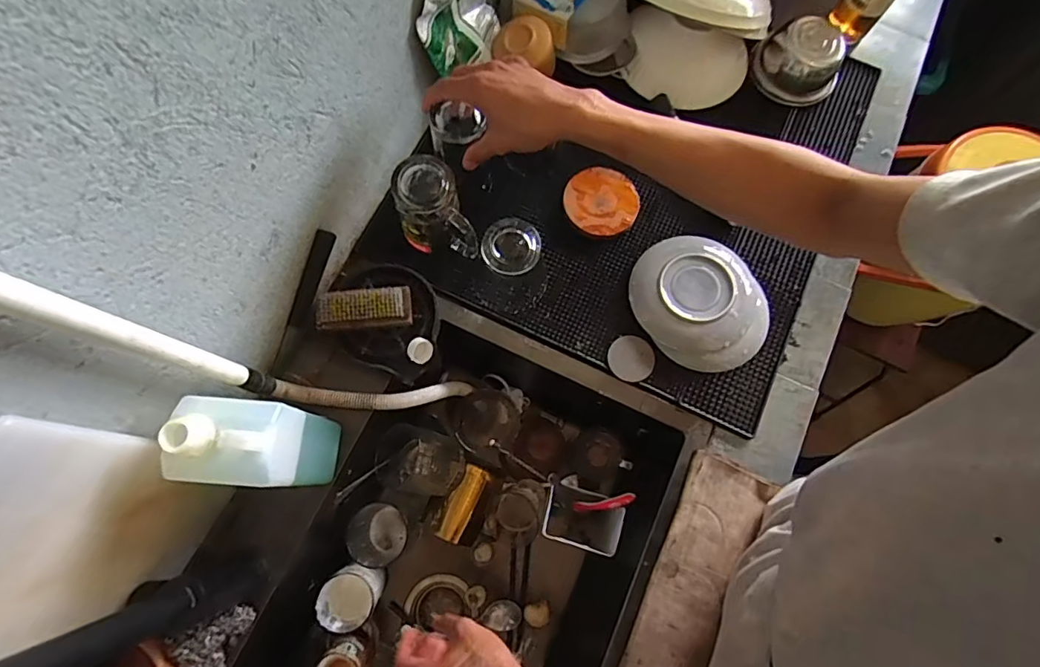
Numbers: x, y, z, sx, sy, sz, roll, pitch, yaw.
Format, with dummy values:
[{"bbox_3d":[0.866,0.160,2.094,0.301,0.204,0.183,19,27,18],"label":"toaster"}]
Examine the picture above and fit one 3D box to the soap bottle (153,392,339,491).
[{"bbox_3d":[-0.240,0.102,0.468,0.081,0.172,0.066,4,74,-1],"label":"soap bottle"}]

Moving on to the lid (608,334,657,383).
[{"bbox_3d":[0.138,0.031,0.632,0.056,0.005,0.055,22,75,4],"label":"lid"}]

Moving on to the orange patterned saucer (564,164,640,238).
[{"bbox_3d":[0.108,-0.174,0.676,0.097,0.020,0.090,0,74,-2],"label":"orange patterned saucer"}]

